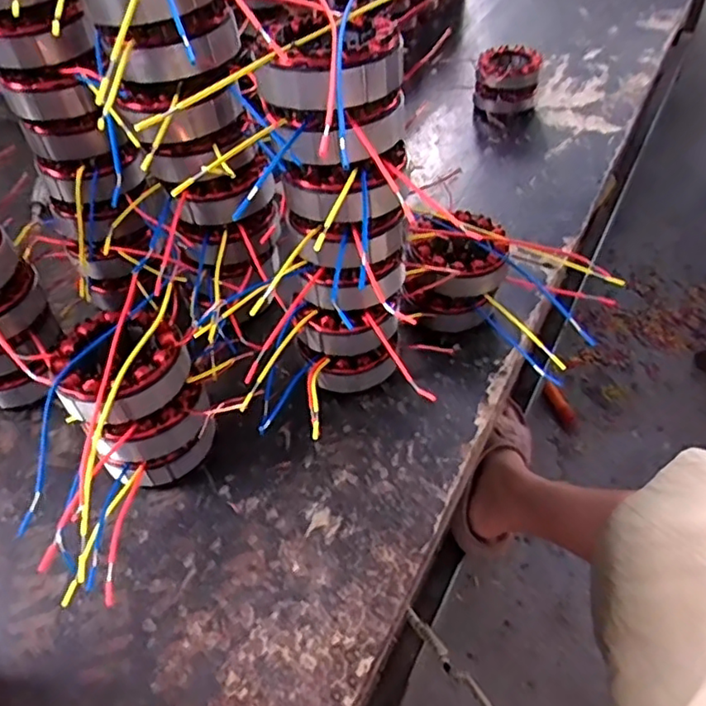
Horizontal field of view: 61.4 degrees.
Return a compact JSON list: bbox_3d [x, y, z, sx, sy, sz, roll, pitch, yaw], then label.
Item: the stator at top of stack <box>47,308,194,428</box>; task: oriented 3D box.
[{"bbox_3d":[-0.163,0.009,0.414,0.085,0.042,0.085,-2,48,2],"label":"stator at top of stack"}]

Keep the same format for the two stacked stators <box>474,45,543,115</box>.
[{"bbox_3d":[0.210,-0.374,0.816,0.085,0.056,0.096,14,51,8],"label":"two stacked stators"}]

